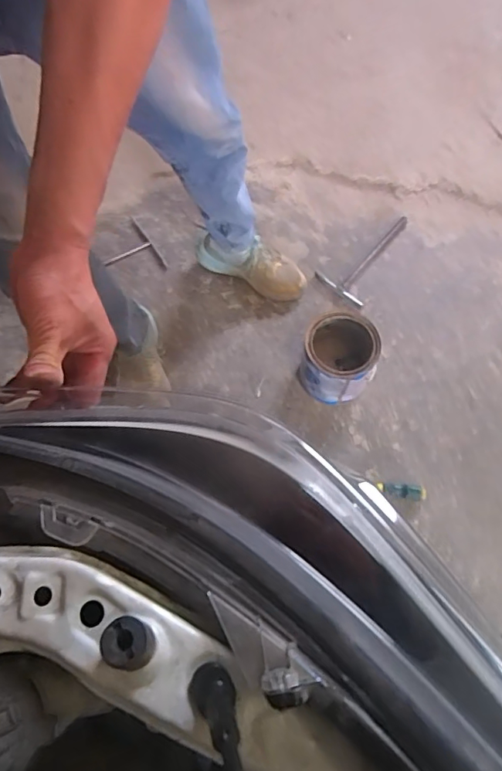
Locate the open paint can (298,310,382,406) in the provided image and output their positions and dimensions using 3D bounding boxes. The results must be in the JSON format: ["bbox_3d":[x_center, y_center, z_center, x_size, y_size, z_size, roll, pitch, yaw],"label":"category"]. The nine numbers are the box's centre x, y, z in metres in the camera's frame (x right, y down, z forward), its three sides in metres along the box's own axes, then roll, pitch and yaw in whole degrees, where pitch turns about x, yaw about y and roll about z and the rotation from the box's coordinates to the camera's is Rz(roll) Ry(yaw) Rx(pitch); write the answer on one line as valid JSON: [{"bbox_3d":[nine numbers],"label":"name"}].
[{"bbox_3d":[0.194,-0.066,1.100,0.158,0.152,0.184,18,67,9],"label":"open paint can"}]

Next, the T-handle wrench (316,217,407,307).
[{"bbox_3d":[0.333,-0.334,1.300,0.324,0.032,0.150,-39,71,-15],"label":"T-handle wrench"}]

